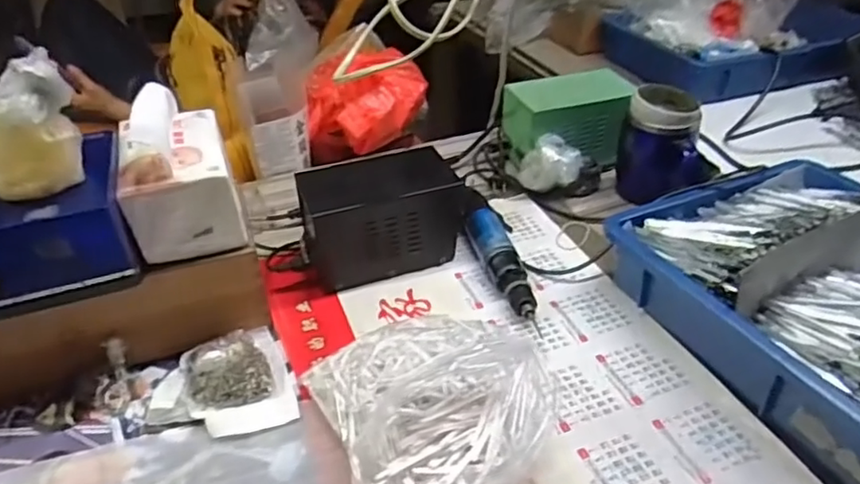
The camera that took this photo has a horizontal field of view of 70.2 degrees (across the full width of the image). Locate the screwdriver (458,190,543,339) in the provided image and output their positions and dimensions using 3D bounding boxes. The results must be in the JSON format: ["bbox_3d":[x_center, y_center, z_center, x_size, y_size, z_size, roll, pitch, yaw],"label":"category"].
[{"bbox_3d":[0.072,0.011,0.664,0.050,0.040,0.212,-7,35,-6],"label":"screwdriver"}]

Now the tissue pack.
[{"bbox_3d":[-0.225,-0.065,0.546,0.087,0.114,0.116,-15,38,-17],"label":"tissue pack"}]

